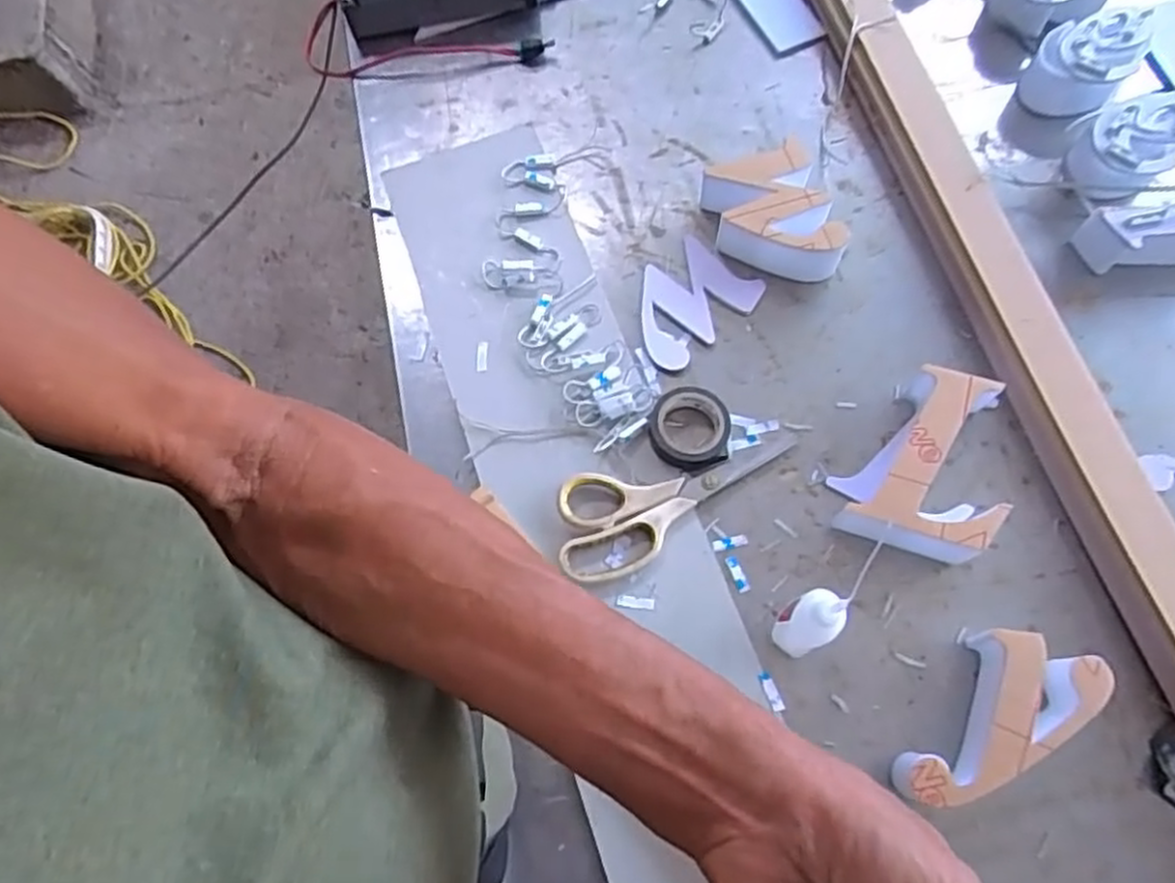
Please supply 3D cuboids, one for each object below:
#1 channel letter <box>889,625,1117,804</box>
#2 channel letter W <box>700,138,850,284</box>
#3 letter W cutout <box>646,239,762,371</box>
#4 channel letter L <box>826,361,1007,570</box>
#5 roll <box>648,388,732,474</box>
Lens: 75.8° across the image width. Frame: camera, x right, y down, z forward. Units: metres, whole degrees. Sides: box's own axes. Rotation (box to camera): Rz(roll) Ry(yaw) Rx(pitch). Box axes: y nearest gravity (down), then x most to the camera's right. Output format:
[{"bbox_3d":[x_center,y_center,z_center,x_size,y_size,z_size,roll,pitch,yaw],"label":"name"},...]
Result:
[{"bbox_3d":[0.249,0.169,0.458,0.068,0.044,0.126,40,75,15],"label":"channel letter"},{"bbox_3d":[0.146,-0.176,0.596,0.089,0.047,0.105,-12,69,-3],"label":"channel letter W"},{"bbox_3d":[0.077,-0.113,0.594,0.101,0.006,0.081,-39,72,-12],"label":"letter W cutout"},{"bbox_3d":[0.230,0.009,0.523,0.102,0.047,0.141,11,70,6],"label":"channel letter L"},{"bbox_3d":[0.074,-0.008,0.543,0.057,0.016,0.059,-1,69,2],"label":"roll"}]

